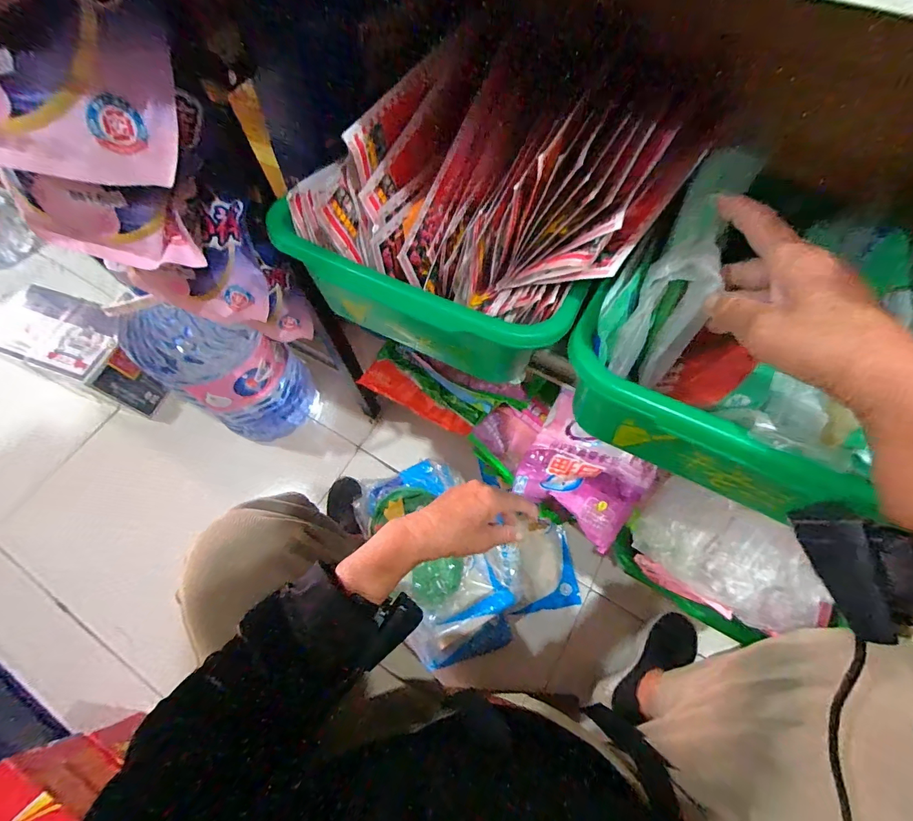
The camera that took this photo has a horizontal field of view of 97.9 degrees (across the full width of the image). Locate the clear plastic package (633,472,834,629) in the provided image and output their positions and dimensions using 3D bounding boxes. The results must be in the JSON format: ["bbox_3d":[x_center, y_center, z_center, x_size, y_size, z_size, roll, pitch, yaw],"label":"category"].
[{"bbox_3d":[0.315,0.169,0.471,0.182,0.038,0.115,31,70,14],"label":"clear plastic package"}]

